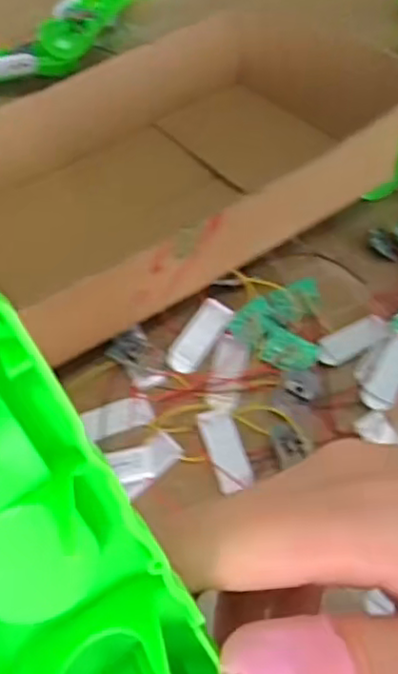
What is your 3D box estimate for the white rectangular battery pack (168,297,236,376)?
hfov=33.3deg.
[{"bbox_3d":[0.000,0.000,0.471,0.023,0.005,0.058,30,75,21],"label":"white rectangular battery pack"}]

